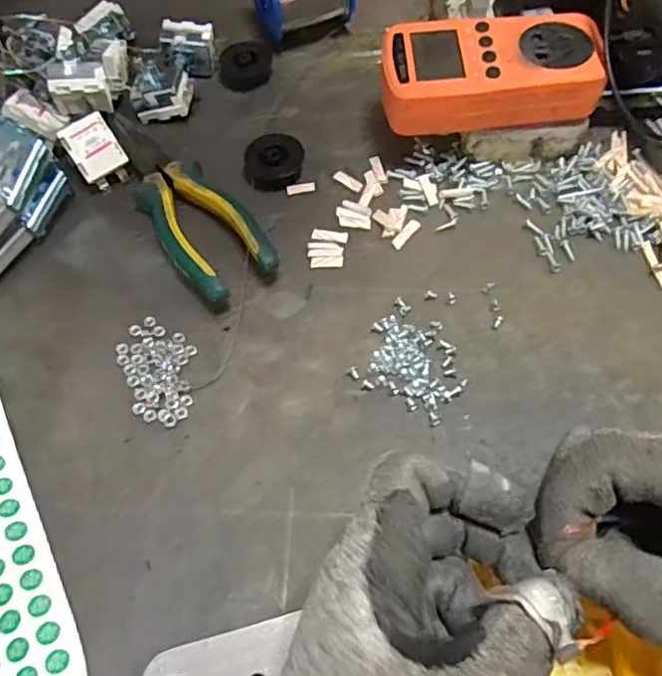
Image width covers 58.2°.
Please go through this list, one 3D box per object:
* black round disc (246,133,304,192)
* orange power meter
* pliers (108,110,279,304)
[{"bbox_3d":[-0.037,-0.116,0.396,0.037,0.019,0.033,-7,61,-1],"label":"black round disc"},{"bbox_3d":[0.095,-0.161,0.362,0.125,0.035,0.062,-3,61,2],"label":"orange power meter"},{"bbox_3d":[-0.100,-0.089,0.381,0.051,0.025,0.175,-35,65,-15],"label":"pliers"}]

